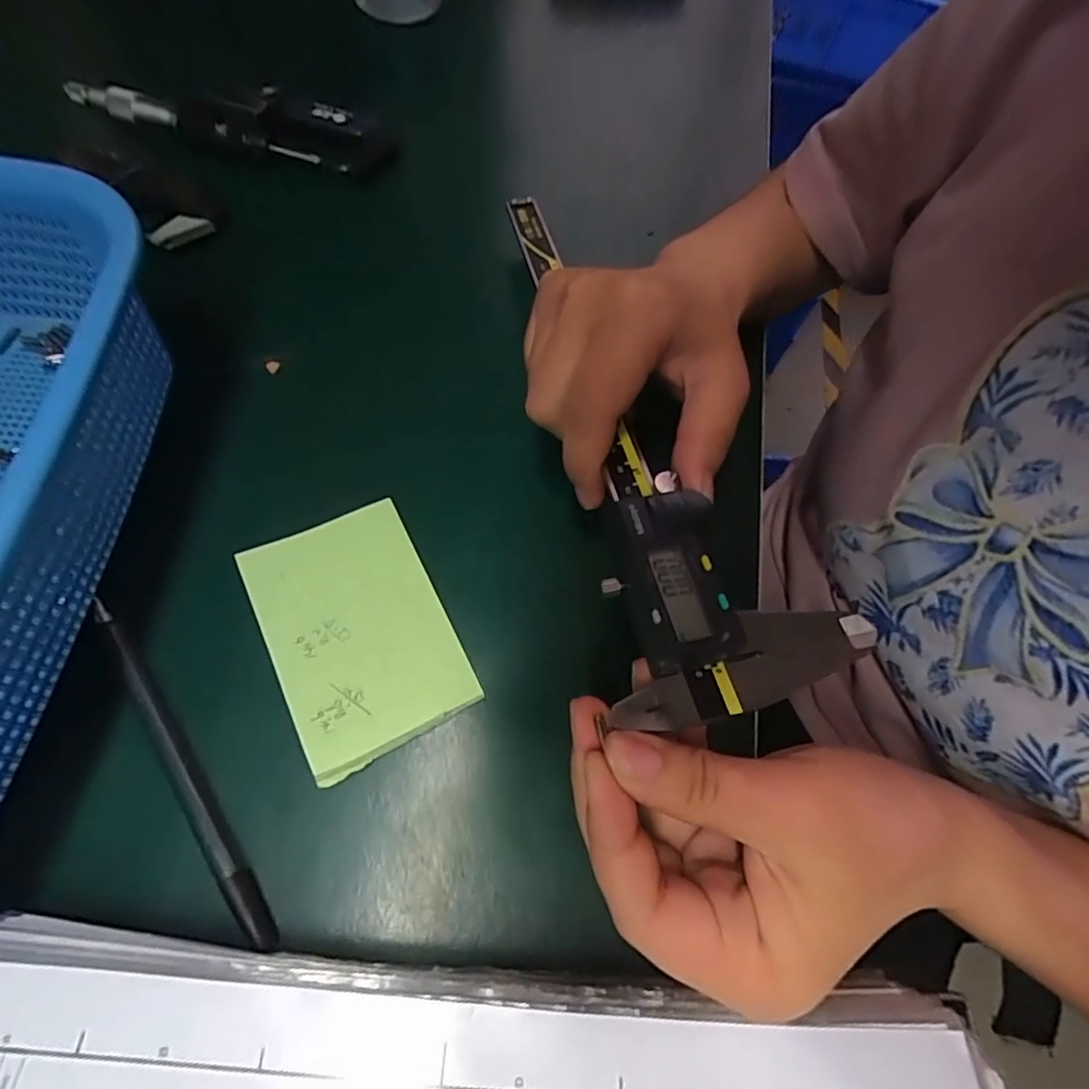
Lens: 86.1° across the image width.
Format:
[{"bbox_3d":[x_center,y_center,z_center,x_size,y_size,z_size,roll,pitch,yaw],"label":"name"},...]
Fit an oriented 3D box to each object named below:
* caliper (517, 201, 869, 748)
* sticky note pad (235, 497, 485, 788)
[{"bbox_3d":[0.031,-0.065,0.237,0.076,0.013,0.270,-13,58,-5],"label":"caliper"},{"bbox_3d":[-0.074,0.032,0.231,0.065,0.008,0.098,-24,69,-16],"label":"sticky note pad"}]

